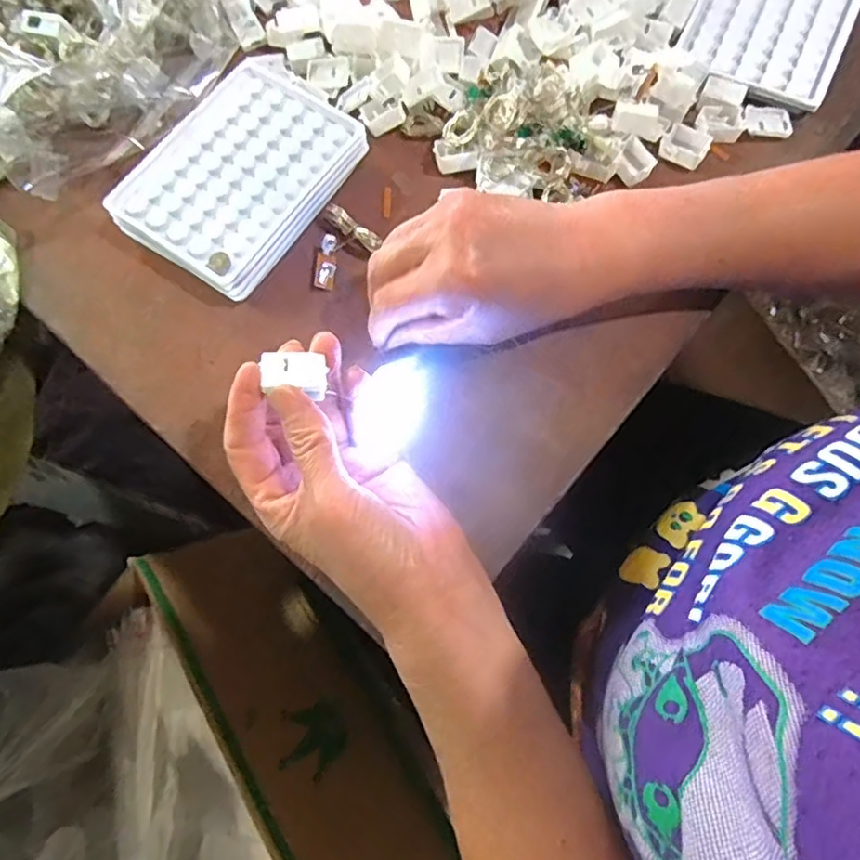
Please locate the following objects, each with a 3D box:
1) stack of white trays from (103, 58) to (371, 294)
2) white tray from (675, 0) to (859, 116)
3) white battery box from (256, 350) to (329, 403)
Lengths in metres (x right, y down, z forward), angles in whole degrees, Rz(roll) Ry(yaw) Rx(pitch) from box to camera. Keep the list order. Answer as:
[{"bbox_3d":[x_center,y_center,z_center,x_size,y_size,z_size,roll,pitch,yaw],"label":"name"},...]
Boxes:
[{"bbox_3d":[-0.109,-0.160,0.363,0.104,0.023,0.152,33,76,8],"label":"stack of white trays"},{"bbox_3d":[0.222,-0.269,0.387,0.095,0.018,0.127,27,76,10],"label":"white tray"},{"bbox_3d":[-0.058,-0.025,0.256,0.028,0.007,0.019,6,74,0],"label":"white battery box"}]

